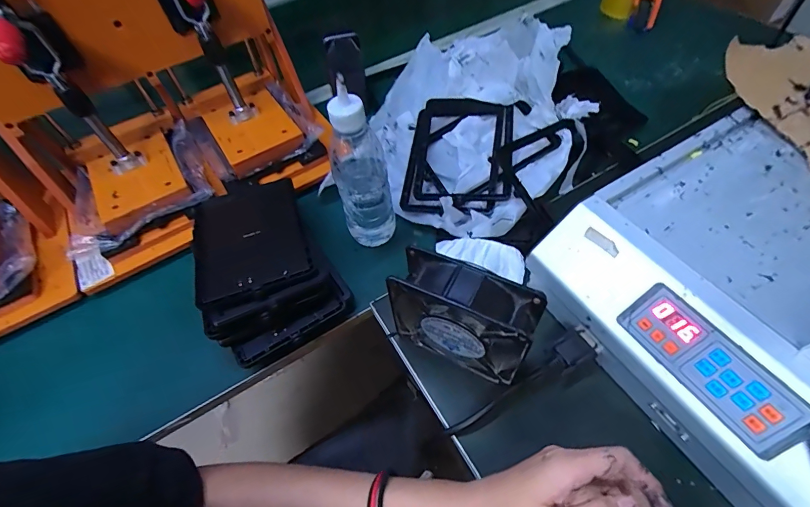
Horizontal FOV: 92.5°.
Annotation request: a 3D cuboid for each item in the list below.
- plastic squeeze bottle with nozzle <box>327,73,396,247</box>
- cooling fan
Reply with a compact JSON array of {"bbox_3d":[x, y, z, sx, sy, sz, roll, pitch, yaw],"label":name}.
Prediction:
[{"bbox_3d":[-0.046,-0.082,0.415,0.056,0.180,0.048,-7,55,1],"label":"plastic squeeze bottle with nozzle"},{"bbox_3d":[0.050,0.059,0.343,0.117,0.120,0.041,20,59,18],"label":"cooling fan"}]

